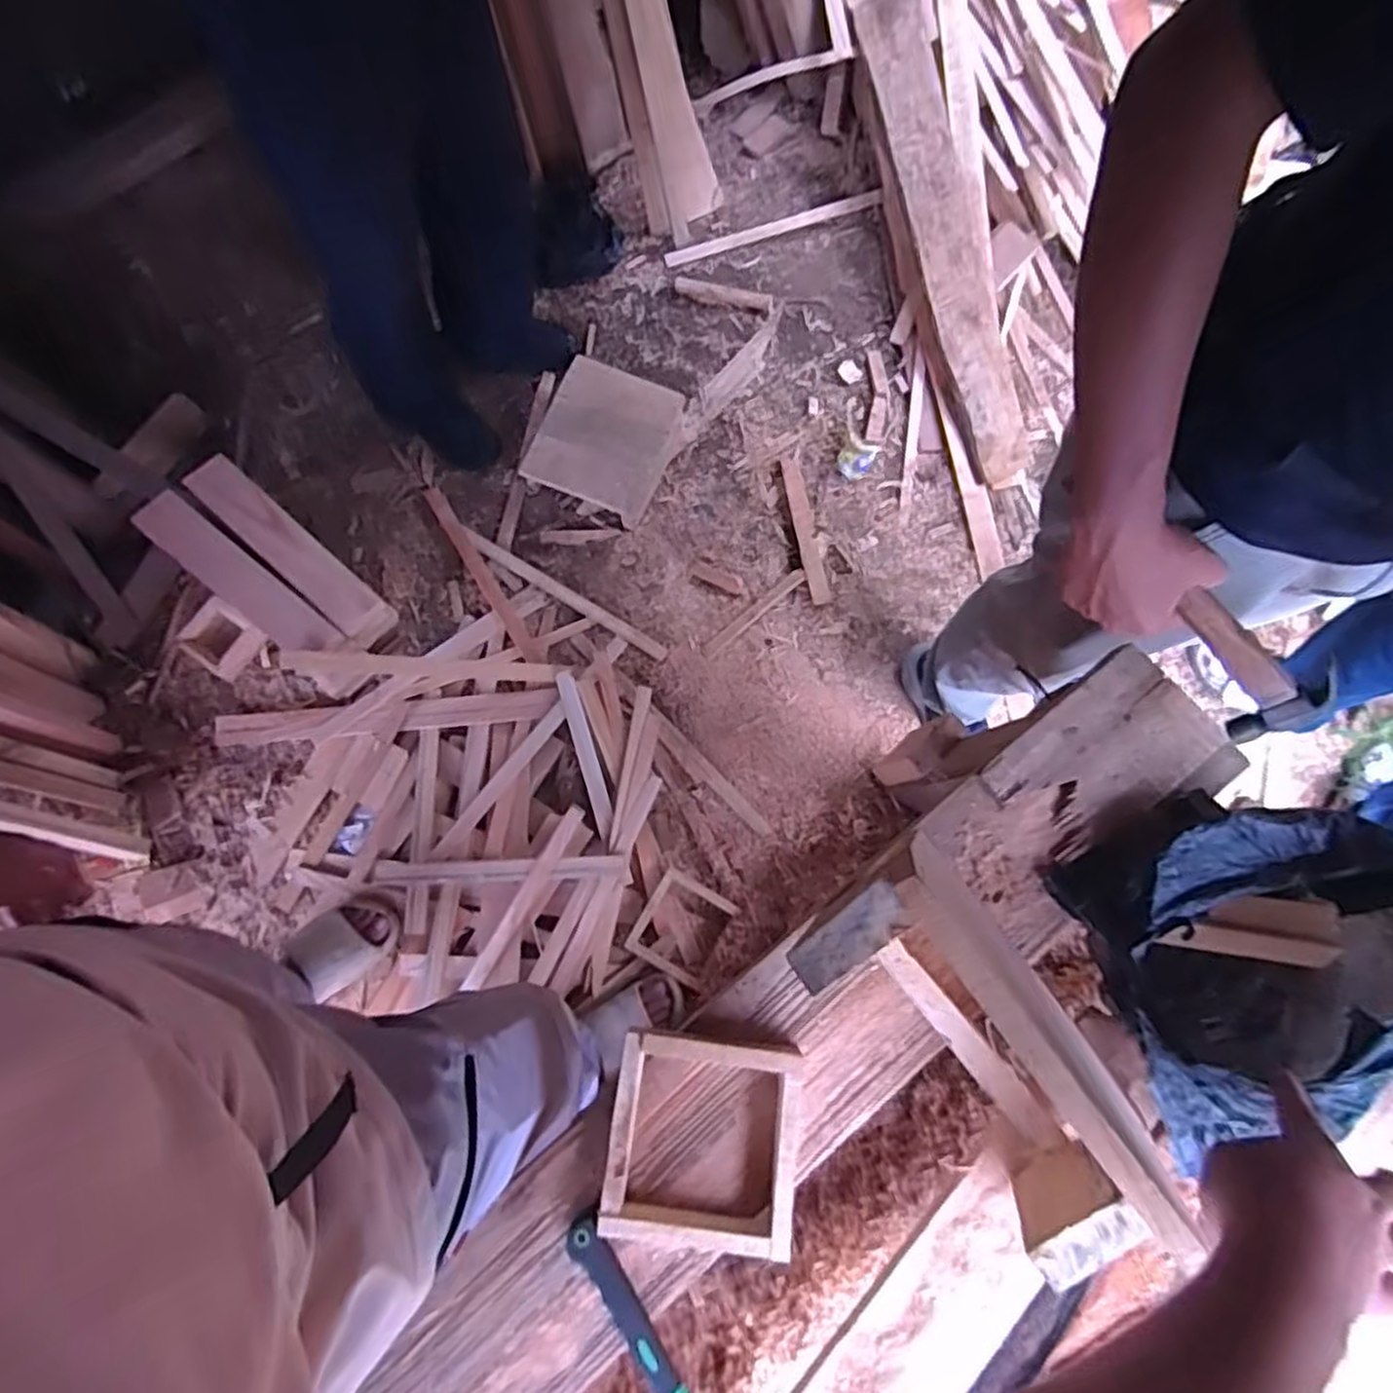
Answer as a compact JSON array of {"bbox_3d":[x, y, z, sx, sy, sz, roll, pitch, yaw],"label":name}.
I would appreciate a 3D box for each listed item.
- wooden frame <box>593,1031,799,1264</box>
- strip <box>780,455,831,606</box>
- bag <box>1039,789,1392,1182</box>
[{"bbox_3d":[0.004,0.370,0.639,0.154,0.045,0.165,5,74,1],"label":"wooden frame"},{"bbox_3d":[0.203,-0.312,1.441,0.039,0.007,0.289,-12,85,-3],"label":"strip"},{"bbox_3d":[0.445,0.186,0.588,0.228,0.172,0.222,-20,75,-7],"label":"bag"}]

